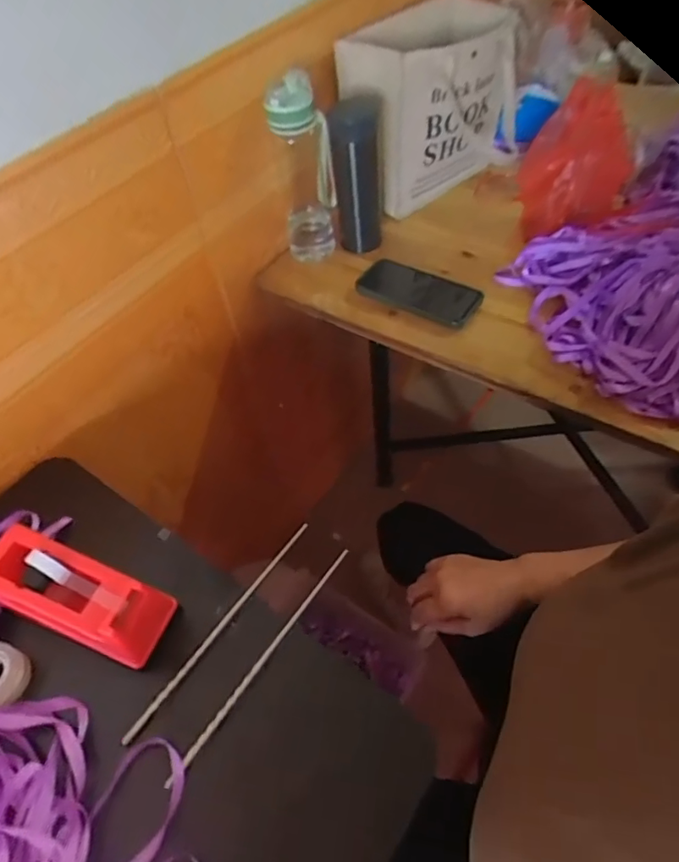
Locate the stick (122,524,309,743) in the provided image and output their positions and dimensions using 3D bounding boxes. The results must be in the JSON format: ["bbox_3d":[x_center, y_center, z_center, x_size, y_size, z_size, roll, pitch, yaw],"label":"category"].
[{"bbox_3d":[-0.097,0.163,0.457,0.008,0.011,0.222,30,61,24],"label":"stick"}]

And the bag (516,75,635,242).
[{"bbox_3d":[0.313,-0.362,0.728,0.109,0.162,0.136,-23,54,-12],"label":"bag"}]

